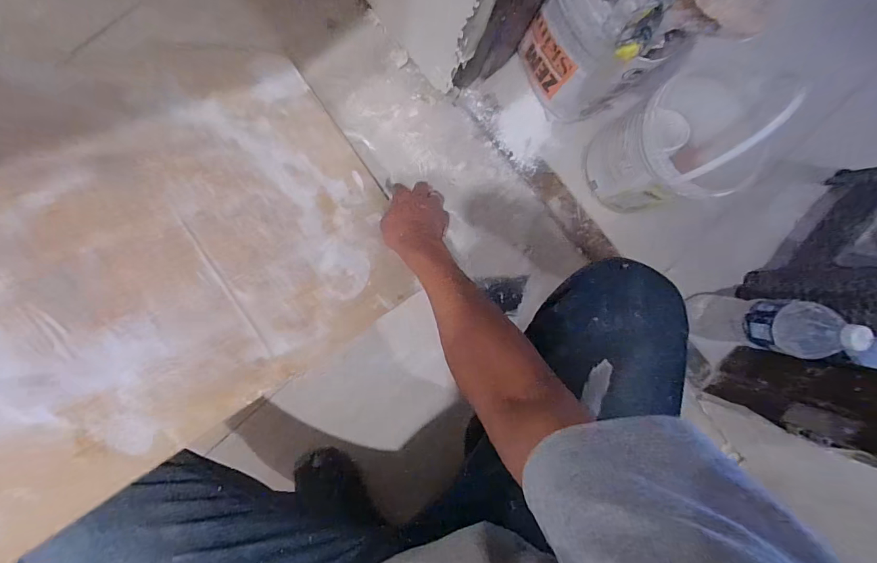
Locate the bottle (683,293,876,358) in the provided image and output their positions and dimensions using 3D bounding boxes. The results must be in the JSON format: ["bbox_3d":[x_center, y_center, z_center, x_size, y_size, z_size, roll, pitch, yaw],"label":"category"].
[{"bbox_3d":[0.489,0.065,0.627,0.063,0.246,0.075,6,91,-7],"label":"bottle"}]

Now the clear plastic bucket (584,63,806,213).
[{"bbox_3d":[0.357,-0.202,0.617,0.168,0.266,0.166,-29,95,-5],"label":"clear plastic bucket"}]

